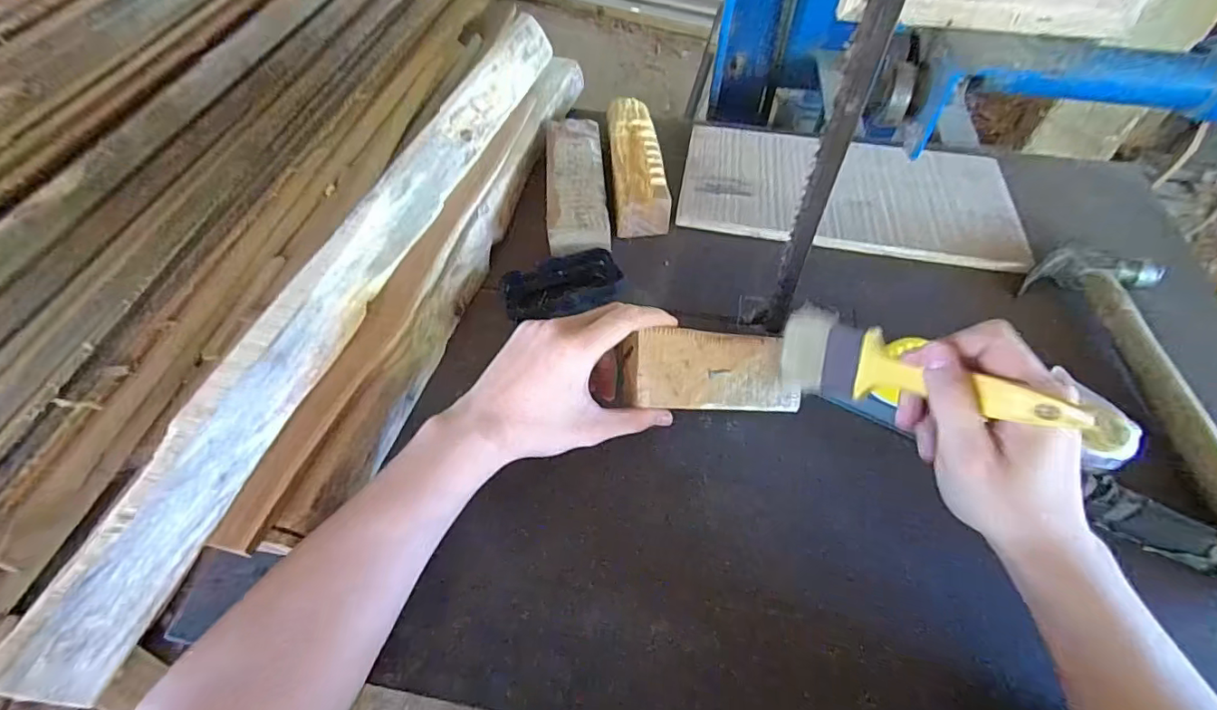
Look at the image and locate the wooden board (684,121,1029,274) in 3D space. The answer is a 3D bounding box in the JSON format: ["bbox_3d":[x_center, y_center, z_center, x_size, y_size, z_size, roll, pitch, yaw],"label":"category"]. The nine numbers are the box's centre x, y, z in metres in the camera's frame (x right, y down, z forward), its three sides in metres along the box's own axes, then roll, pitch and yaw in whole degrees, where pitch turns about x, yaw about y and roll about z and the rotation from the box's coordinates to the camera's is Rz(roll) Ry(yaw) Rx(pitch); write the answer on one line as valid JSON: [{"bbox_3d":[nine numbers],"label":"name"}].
[{"bbox_3d":[0.255,-0.178,0.565,0.340,0.015,0.178,12,55,8],"label":"wooden board"}]

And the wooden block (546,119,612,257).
[{"bbox_3d":[-0.033,-0.182,0.550,0.060,0.030,0.182,-3,54,-2],"label":"wooden block"}]

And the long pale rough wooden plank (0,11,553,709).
[{"bbox_3d":[-0.185,-0.109,0.439,0.039,0.046,0.688,13,55,9],"label":"long pale rough wooden plank"}]

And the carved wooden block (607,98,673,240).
[{"bbox_3d":[0.028,-0.213,0.578,0.055,0.040,0.198,-4,54,-3],"label":"carved wooden block"}]

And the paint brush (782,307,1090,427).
[{"bbox_3d":[0.175,0.013,0.314,0.028,0.055,0.176,-28,21,-19],"label":"paint brush"}]

